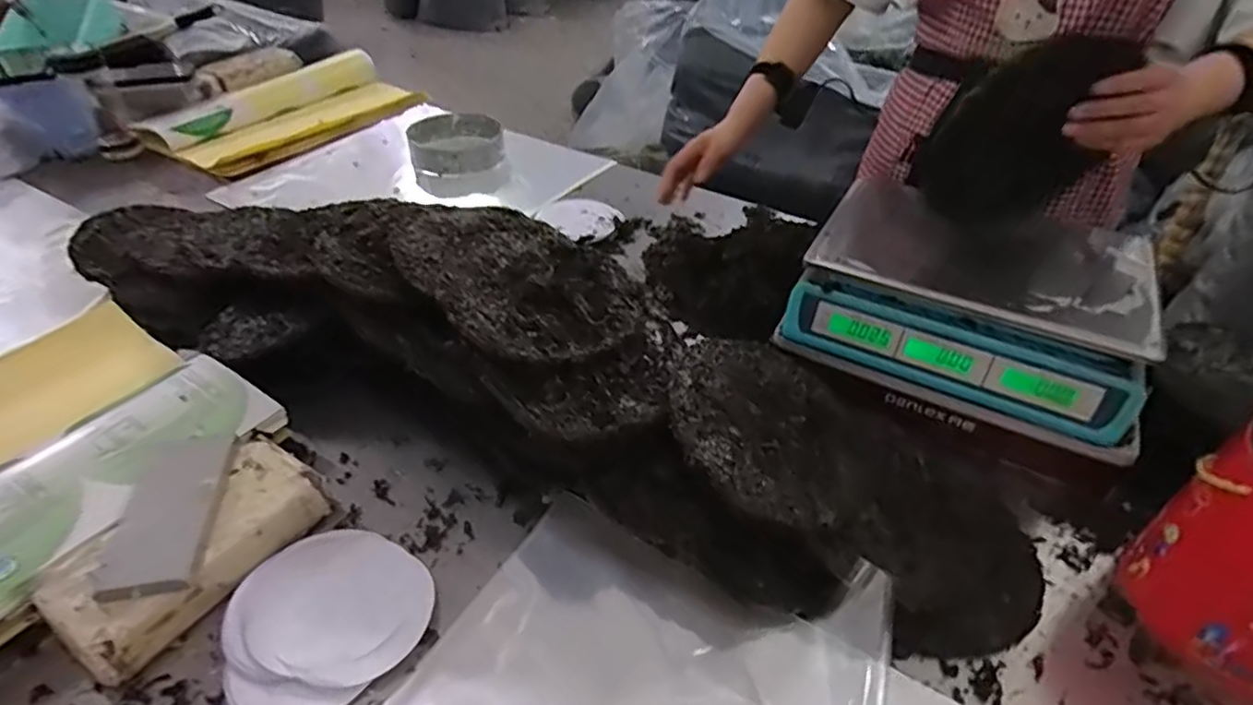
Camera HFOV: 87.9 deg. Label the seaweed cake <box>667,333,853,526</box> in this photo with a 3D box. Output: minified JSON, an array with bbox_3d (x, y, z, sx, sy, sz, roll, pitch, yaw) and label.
[{"bbox_3d":[0.123,0.057,0.573,0.173,0.018,0.197,18,42,-9],"label":"seaweed cake"}]

